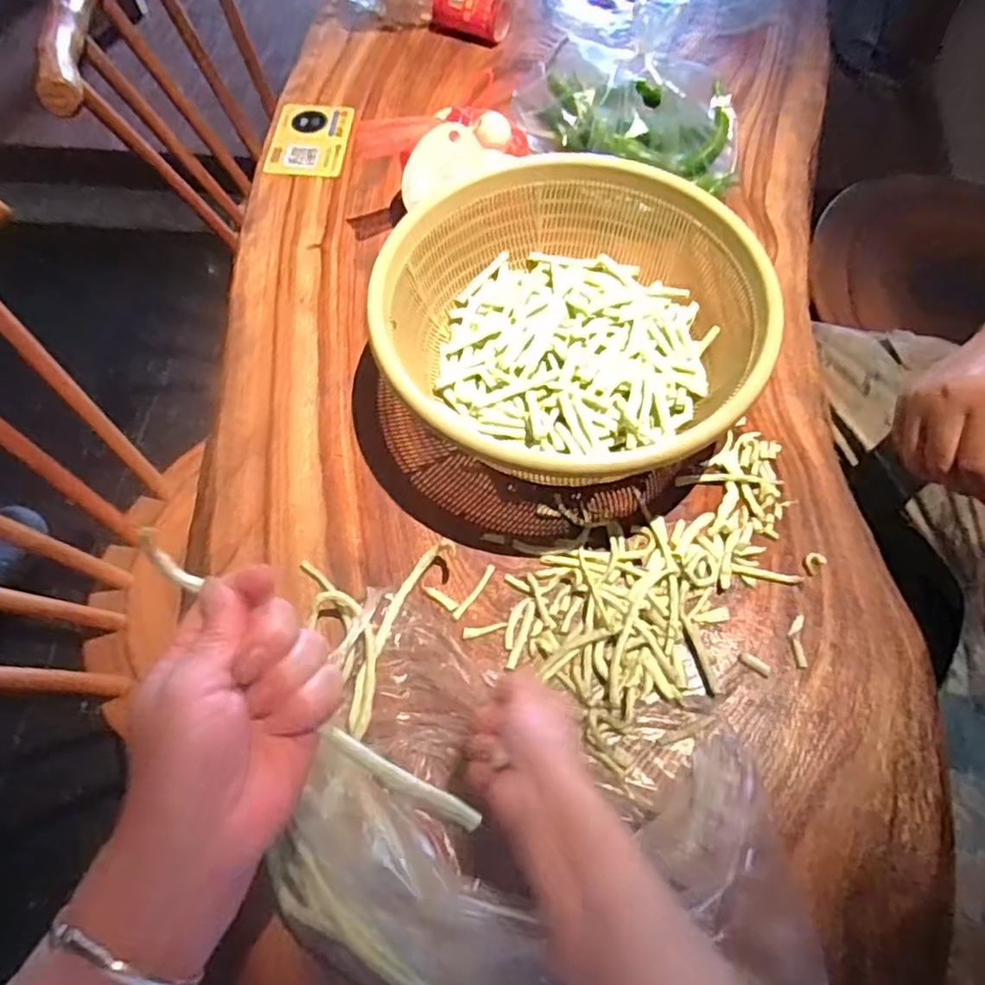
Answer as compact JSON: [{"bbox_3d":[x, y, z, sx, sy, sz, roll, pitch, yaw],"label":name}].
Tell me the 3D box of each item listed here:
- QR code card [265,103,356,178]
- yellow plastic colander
[{"bbox_3d":[-0.219,-0.422,0.807,0.091,0.005,0.124,3,64,1],"label":"QR code card"},{"bbox_3d":[0.061,-0.146,0.589,0.306,0.125,0.308,0,62,0],"label":"yellow plastic colander"}]

